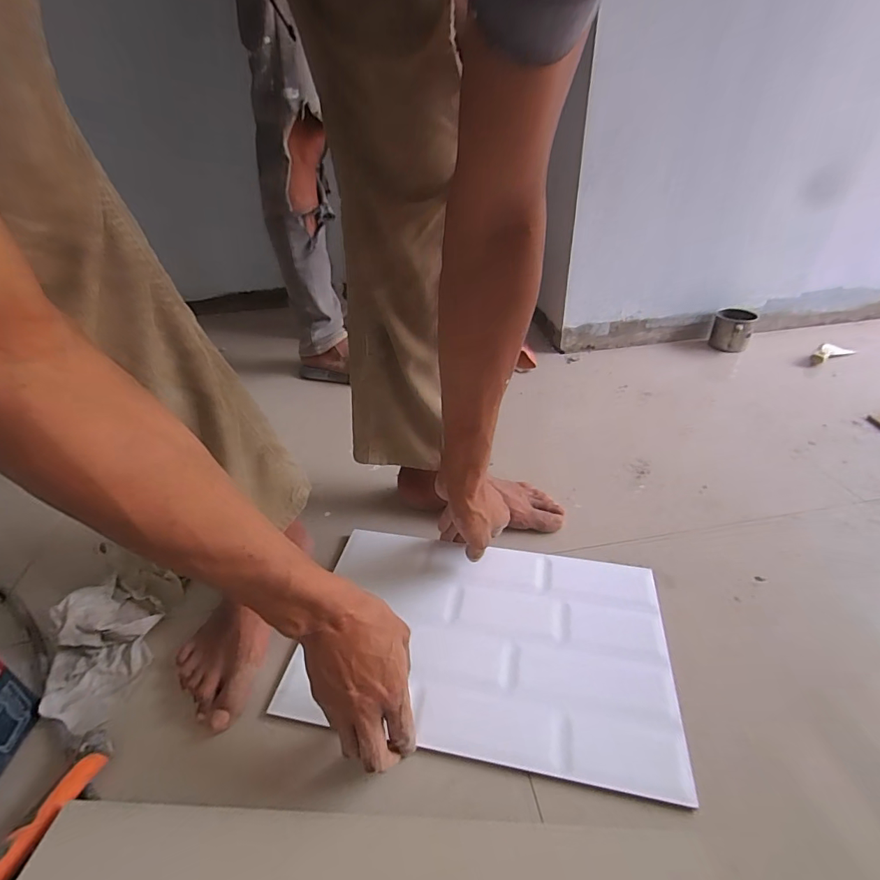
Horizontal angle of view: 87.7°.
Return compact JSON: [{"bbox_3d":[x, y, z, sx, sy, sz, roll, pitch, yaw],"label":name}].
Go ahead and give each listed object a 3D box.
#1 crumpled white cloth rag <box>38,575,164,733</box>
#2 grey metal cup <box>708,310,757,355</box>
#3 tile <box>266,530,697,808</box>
[{"bbox_3d":[-0.381,0.228,0.509,0.097,0.053,0.155,-8,36,-8],"label":"crumpled white cloth rag"},{"bbox_3d":[0.705,-0.264,1.110,0.080,0.094,0.081,17,40,25],"label":"grey metal cup"},{"bbox_3d":[0.048,0.221,0.521,0.392,0.013,0.244,6,36,11],"label":"tile"}]

